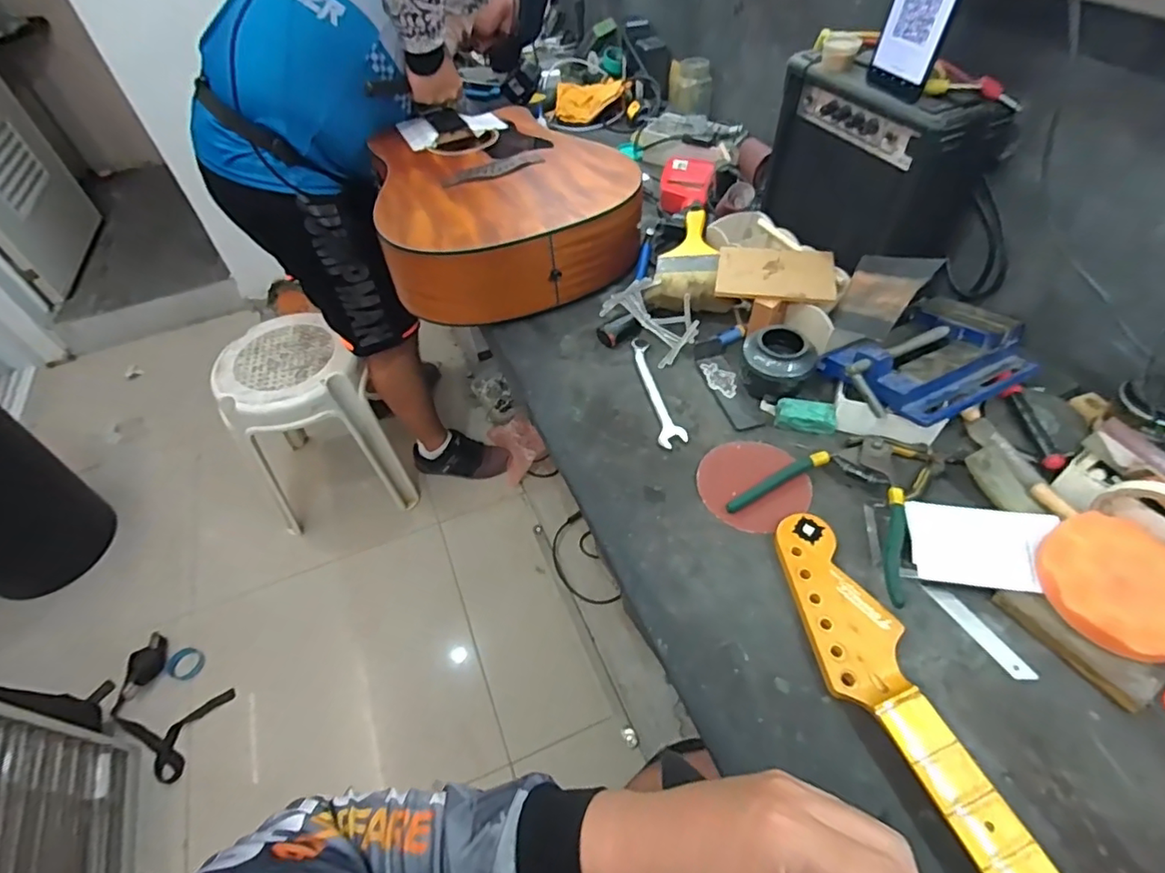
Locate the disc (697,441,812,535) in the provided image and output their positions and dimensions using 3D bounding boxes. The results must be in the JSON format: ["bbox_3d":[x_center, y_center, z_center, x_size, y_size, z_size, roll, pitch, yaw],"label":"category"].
[{"bbox_3d":[0.183,0.049,0.609,0.112,0.005,0.111,-2,50,2],"label":"disc"}]

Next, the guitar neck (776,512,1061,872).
[{"bbox_3d":[0.302,0.319,0.360,0.080,0.031,0.653,-16,51,-10],"label":"guitar neck"}]

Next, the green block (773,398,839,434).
[{"bbox_3d":[0.259,-0.024,0.656,0.065,0.022,0.036,13,52,14],"label":"green block"}]

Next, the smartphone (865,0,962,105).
[{"bbox_3d":[0.335,-0.428,0.557,0.009,0.159,0.078,-20,53,-15],"label":"smartphone"}]

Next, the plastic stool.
[{"bbox_3d":[-0.643,-0.042,1.392,0.297,0.416,0.361,-21,52,-13],"label":"plastic stool"}]

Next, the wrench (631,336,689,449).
[{"bbox_3d":[0.094,-0.058,0.706,0.032,0.006,0.182,-8,50,-3],"label":"wrench"}]

